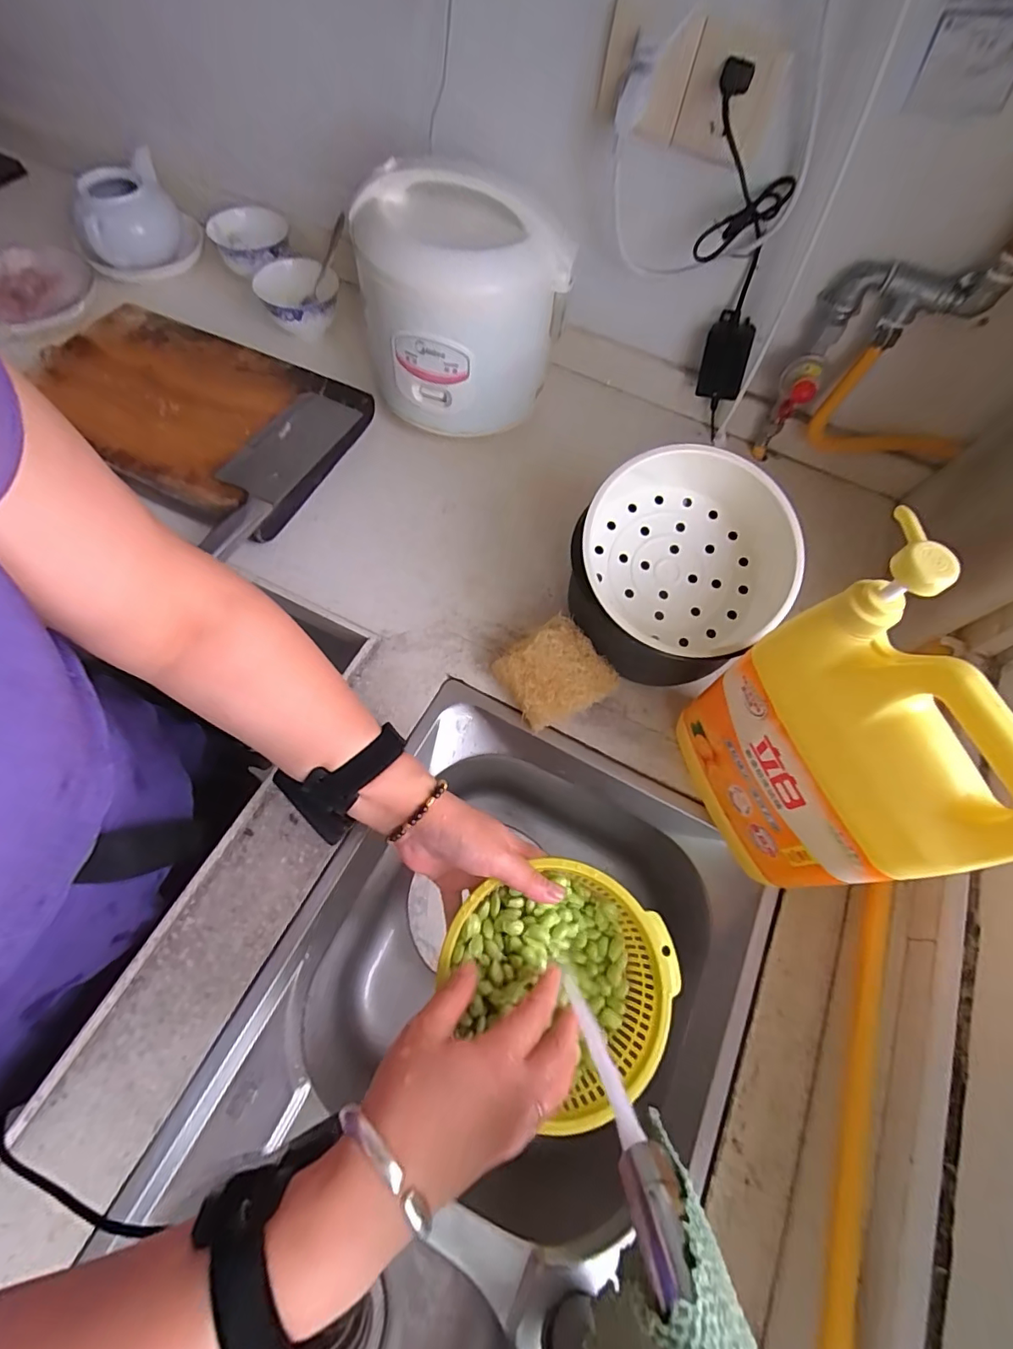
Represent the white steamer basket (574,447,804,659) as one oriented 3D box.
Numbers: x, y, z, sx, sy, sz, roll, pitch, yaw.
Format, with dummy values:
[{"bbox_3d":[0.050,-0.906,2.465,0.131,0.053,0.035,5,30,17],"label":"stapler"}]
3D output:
[{"bbox_3d":[0.175,-0.107,0.490,0.210,0.080,0.192,0,85,0],"label":"white steamer basket"}]

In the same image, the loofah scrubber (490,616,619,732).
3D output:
[{"bbox_3d":[0.048,0.003,0.514,0.089,0.067,0.087,-27,69,-15],"label":"loofah scrubber"}]

